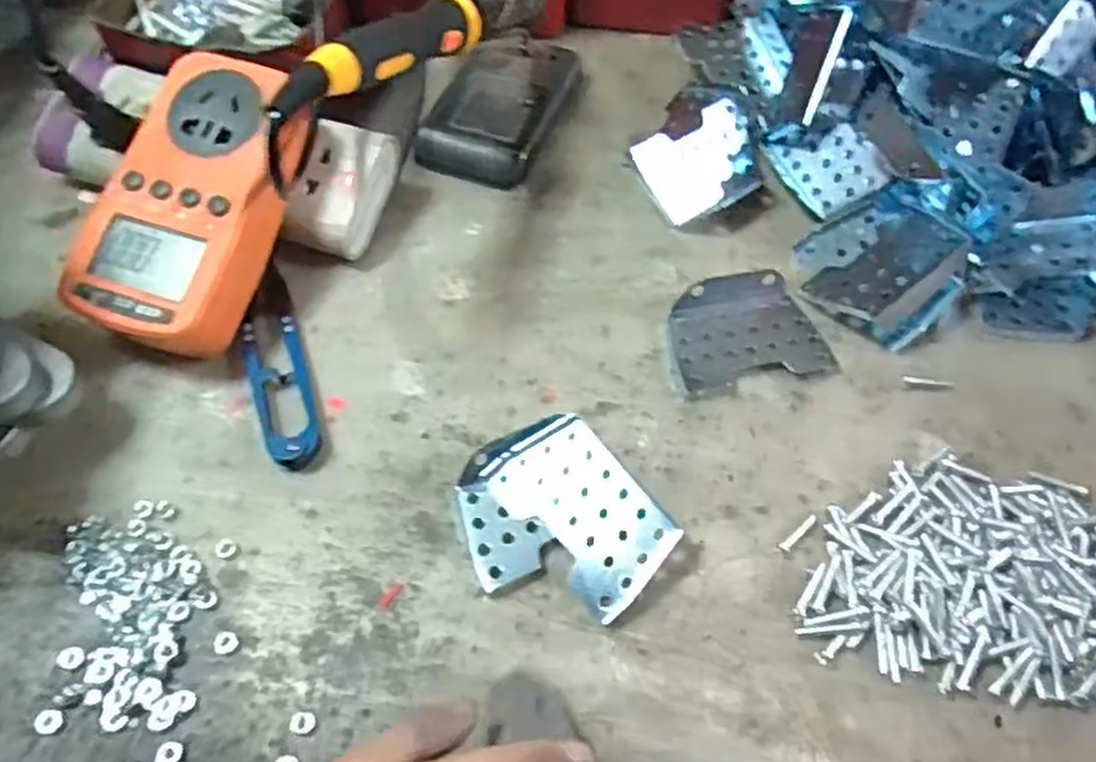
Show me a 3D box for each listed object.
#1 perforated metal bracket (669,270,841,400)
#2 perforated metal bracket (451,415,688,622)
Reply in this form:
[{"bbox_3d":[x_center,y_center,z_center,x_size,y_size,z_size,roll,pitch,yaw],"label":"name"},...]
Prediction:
[{"bbox_3d":[0.086,-0.025,0.355,0.069,0.017,0.058,-12,57,-9],"label":"perforated metal bracket"},{"bbox_3d":[0.004,0.054,0.297,0.064,0.020,0.074,-35,63,-22],"label":"perforated metal bracket"}]

